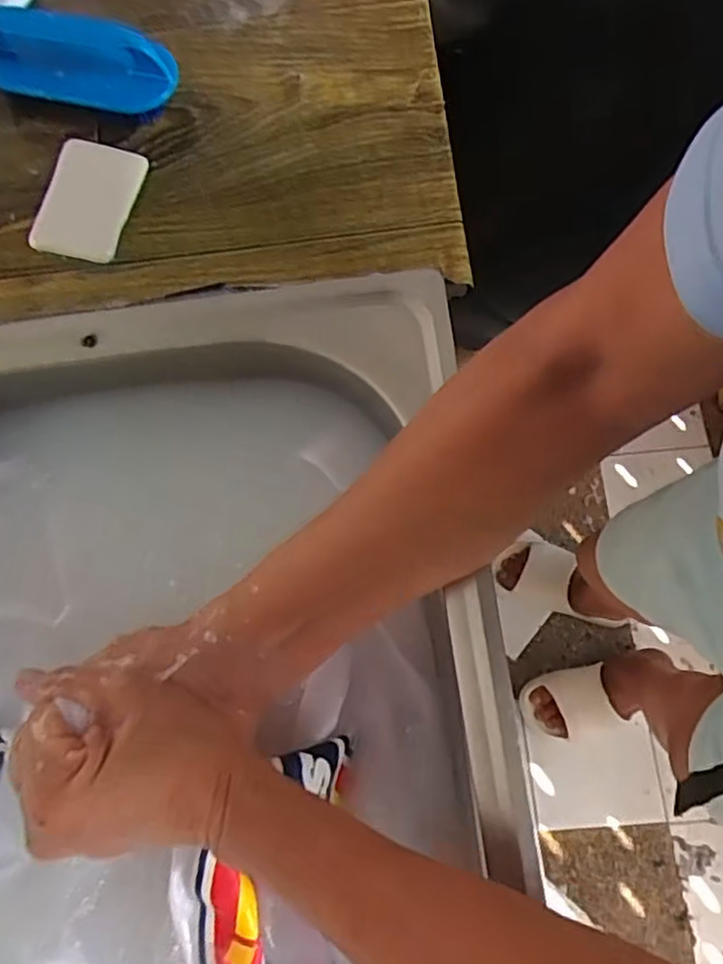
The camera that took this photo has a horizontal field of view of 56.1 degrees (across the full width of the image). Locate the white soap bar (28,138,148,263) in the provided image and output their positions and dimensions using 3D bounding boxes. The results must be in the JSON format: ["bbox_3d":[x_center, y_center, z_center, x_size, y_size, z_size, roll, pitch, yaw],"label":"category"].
[{"bbox_3d":[-0.165,-0.171,0.410,0.048,0.013,0.073,14,75,6],"label":"white soap bar"}]

